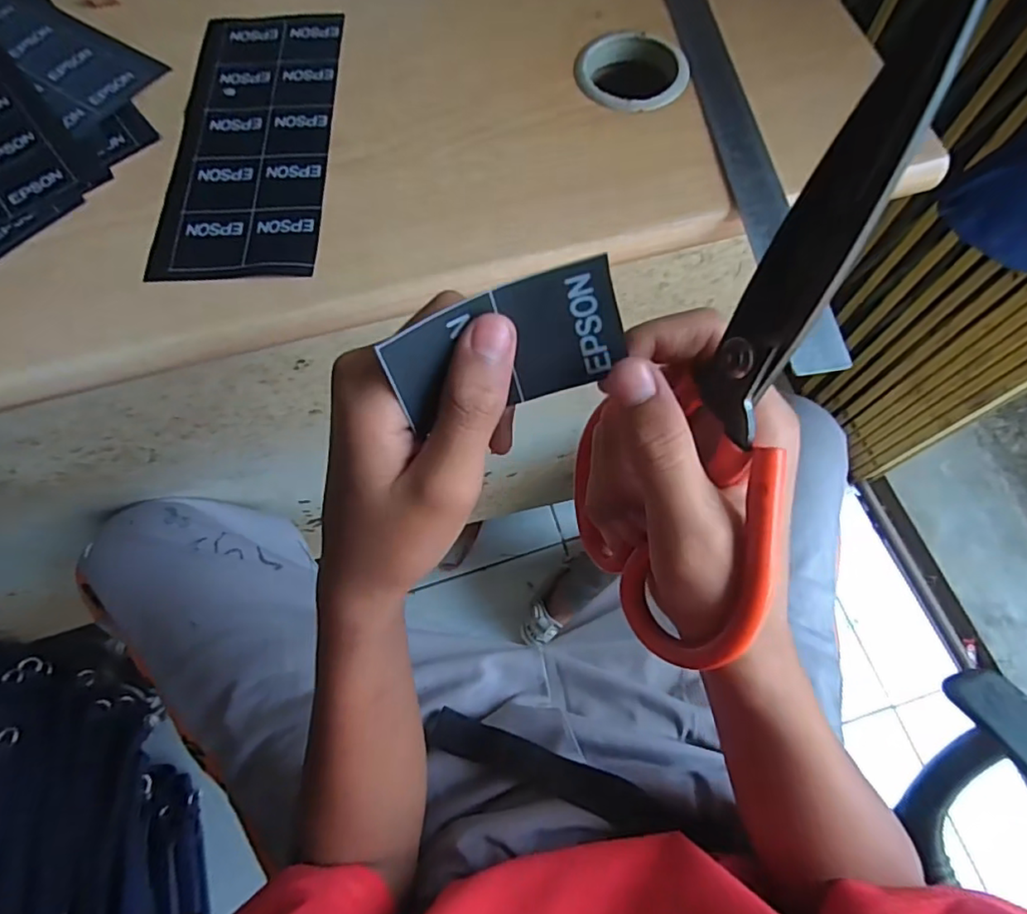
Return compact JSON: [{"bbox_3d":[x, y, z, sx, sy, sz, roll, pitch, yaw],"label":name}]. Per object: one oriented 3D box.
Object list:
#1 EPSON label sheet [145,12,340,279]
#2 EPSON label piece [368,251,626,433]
[{"bbox_3d":[-0.156,-0.195,0.349,0.091,0.004,0.207,-2,70,0],"label":"EPSON label sheet"},{"bbox_3d":[-0.001,-0.034,0.185,0.075,0.010,0.037,-20,113,-1],"label":"EPSON label piece"}]

